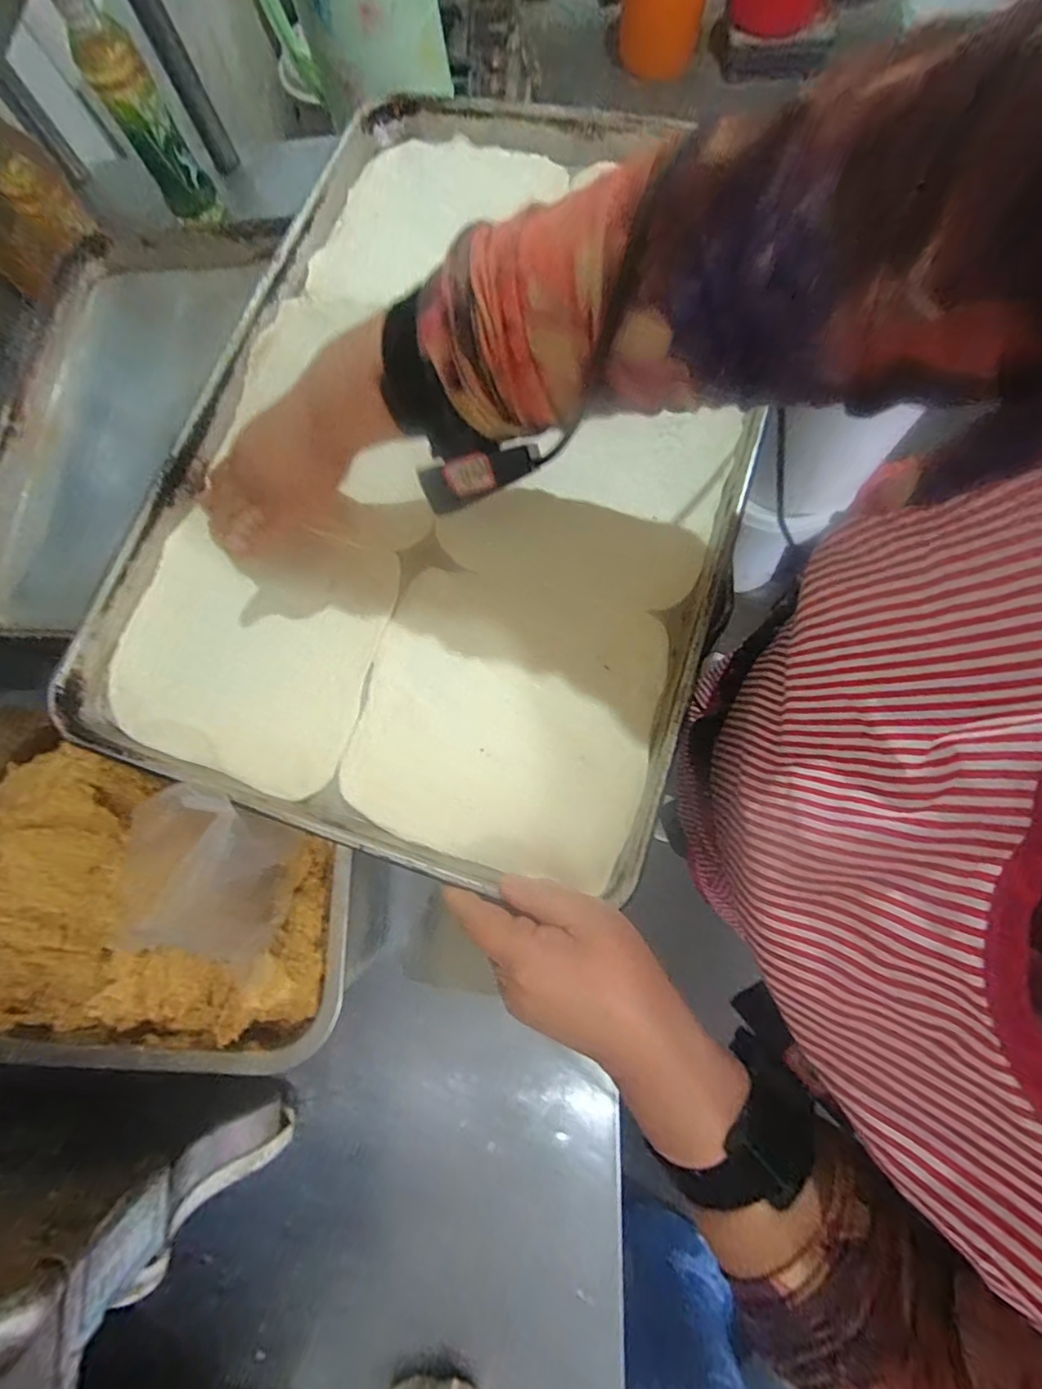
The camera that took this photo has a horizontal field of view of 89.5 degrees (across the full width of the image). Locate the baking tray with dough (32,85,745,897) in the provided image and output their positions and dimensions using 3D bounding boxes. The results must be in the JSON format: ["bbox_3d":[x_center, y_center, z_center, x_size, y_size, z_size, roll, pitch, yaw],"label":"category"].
[{"bbox_3d":[-0.041,-0.193,0.387,0.395,0.041,0.581,17,77,6],"label":"baking tray with dough"}]

